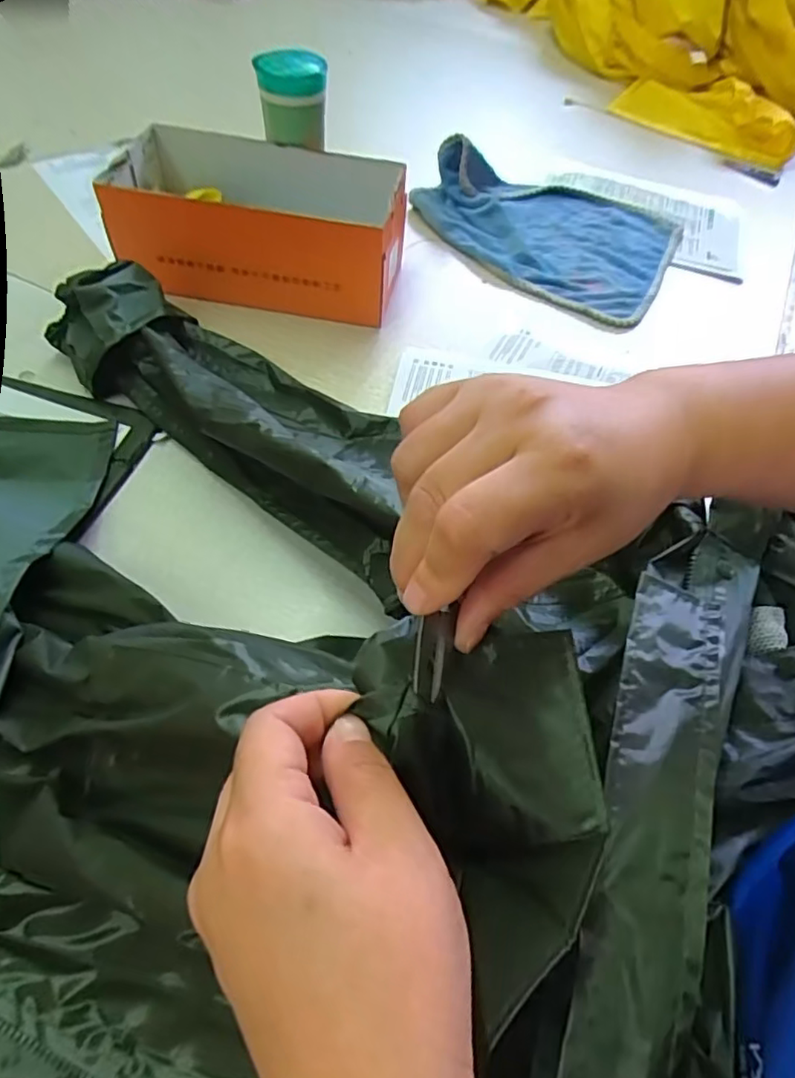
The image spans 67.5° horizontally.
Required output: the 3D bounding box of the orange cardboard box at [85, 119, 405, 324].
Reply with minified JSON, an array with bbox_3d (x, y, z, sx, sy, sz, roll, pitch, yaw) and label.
[{"bbox_3d":[-0.142,-0.351,0.665,0.294,0.115,0.178,12,55,4],"label":"orange cardboard box"}]

